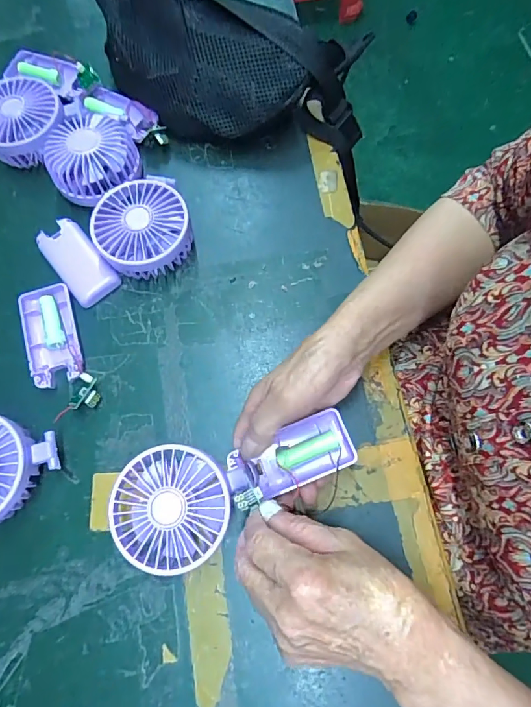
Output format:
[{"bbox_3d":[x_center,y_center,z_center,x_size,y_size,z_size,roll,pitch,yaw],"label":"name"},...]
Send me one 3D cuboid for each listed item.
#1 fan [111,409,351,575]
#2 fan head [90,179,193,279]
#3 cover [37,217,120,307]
[{"bbox_3d":[-0.022,0.095,0.314,0.180,0.032,0.081,-17,73,-11],"label":"fan"},{"bbox_3d":[-0.111,-0.111,0.392,0.082,0.045,0.087,0,72,1],"label":"fan head"},{"bbox_3d":[-0.177,-0.086,0.402,0.043,0.016,0.087,-39,75,-10],"label":"cover"}]

